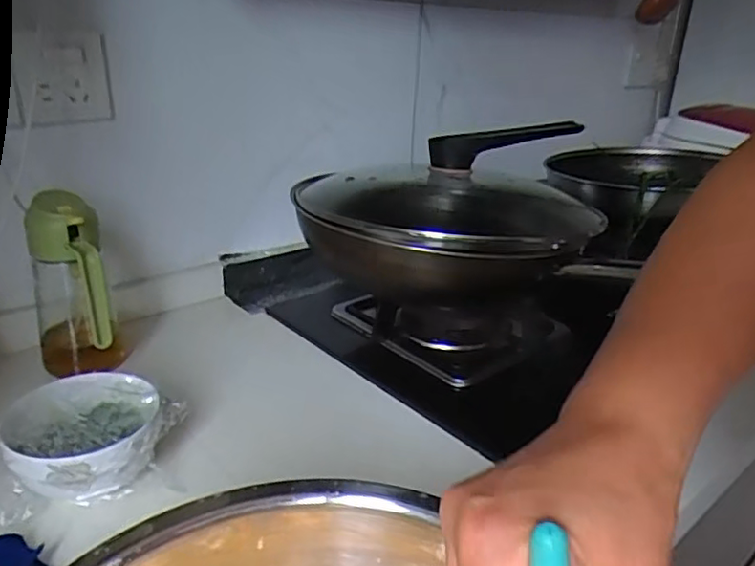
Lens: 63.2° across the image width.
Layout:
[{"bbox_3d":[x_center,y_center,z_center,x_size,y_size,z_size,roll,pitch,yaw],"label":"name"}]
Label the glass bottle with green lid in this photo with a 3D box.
[{"bbox_3d":[-0.301,0.009,0.609,0.073,0.178,0.096,-10,26,-27],"label":"glass bottle with green lid"}]

